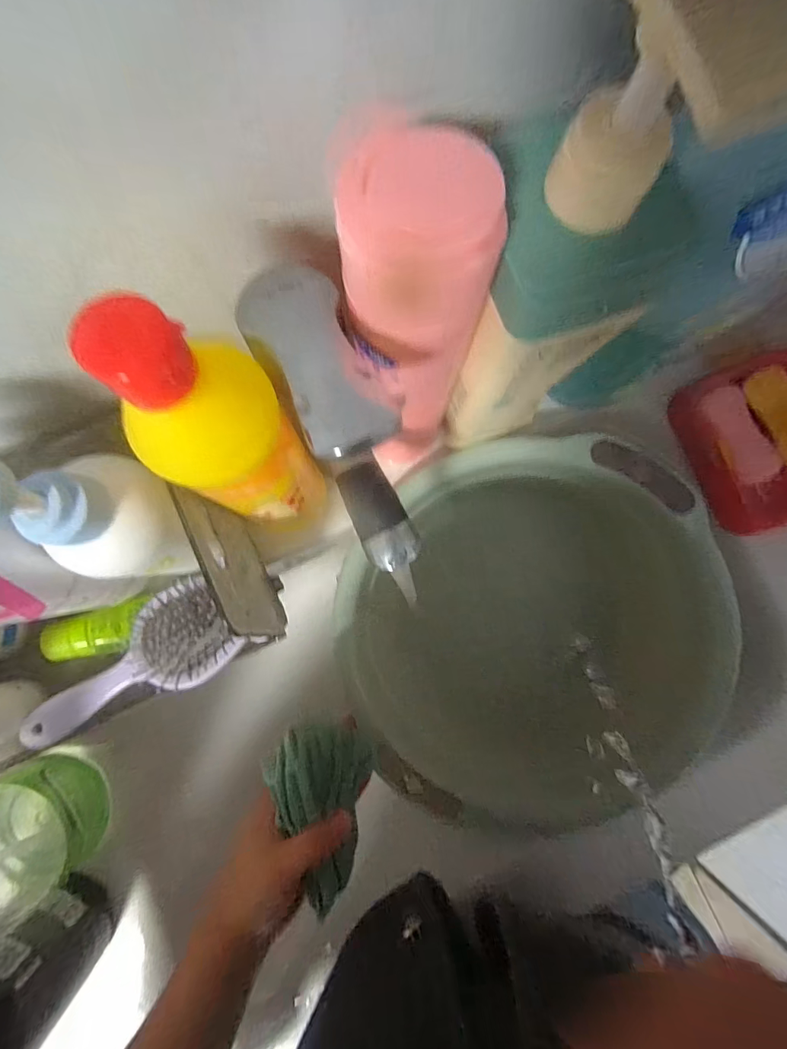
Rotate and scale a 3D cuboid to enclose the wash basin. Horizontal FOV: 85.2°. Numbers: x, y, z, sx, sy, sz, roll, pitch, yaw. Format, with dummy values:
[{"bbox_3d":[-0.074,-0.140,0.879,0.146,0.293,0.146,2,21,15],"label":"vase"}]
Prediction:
[{"bbox_3d":[0.100,0.081,0.379,0.288,0.145,0.282,0,84,-2],"label":"wash basin"}]

